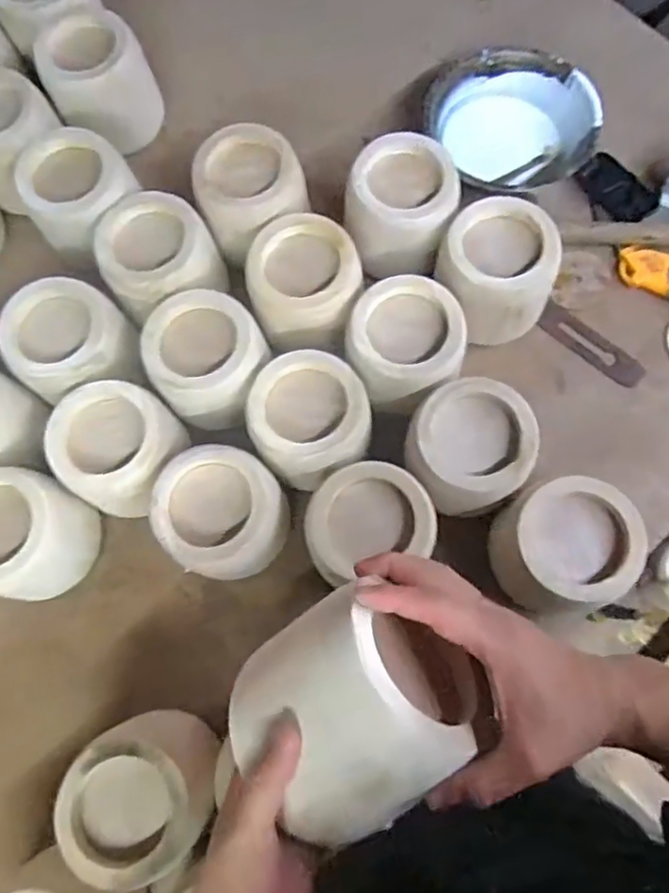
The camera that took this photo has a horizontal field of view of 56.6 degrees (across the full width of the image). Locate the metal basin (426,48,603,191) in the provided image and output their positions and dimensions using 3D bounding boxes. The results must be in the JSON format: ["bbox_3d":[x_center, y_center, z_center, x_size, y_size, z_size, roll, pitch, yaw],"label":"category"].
[{"bbox_3d":[0.231,-0.419,0.824,0.212,0.074,0.196,12,75,5],"label":"metal basin"}]

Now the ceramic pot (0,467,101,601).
[{"bbox_3d":[-0.342,0.098,0.686,0.126,0.127,0.126,0,74,1],"label":"ceramic pot"}]

